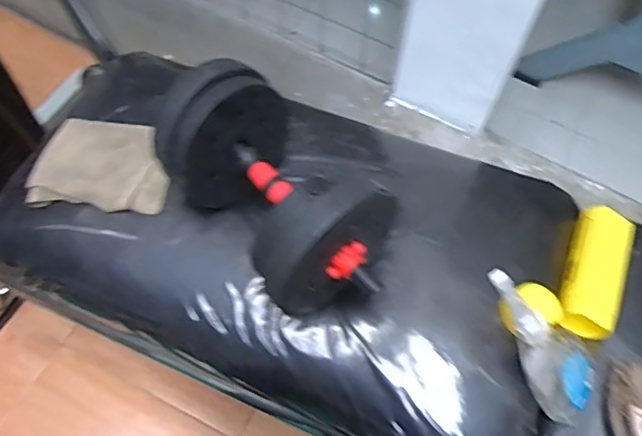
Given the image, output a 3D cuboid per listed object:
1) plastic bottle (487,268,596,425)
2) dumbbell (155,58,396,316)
[{"bbox_3d":[0.275,0.156,0.682,0.064,0.233,0.097,4,50,50],"label":"plastic bottle"},{"bbox_3d":[-0.061,-0.045,0.721,0.186,0.176,0.342,-34,70,-19],"label":"dumbbell"}]

